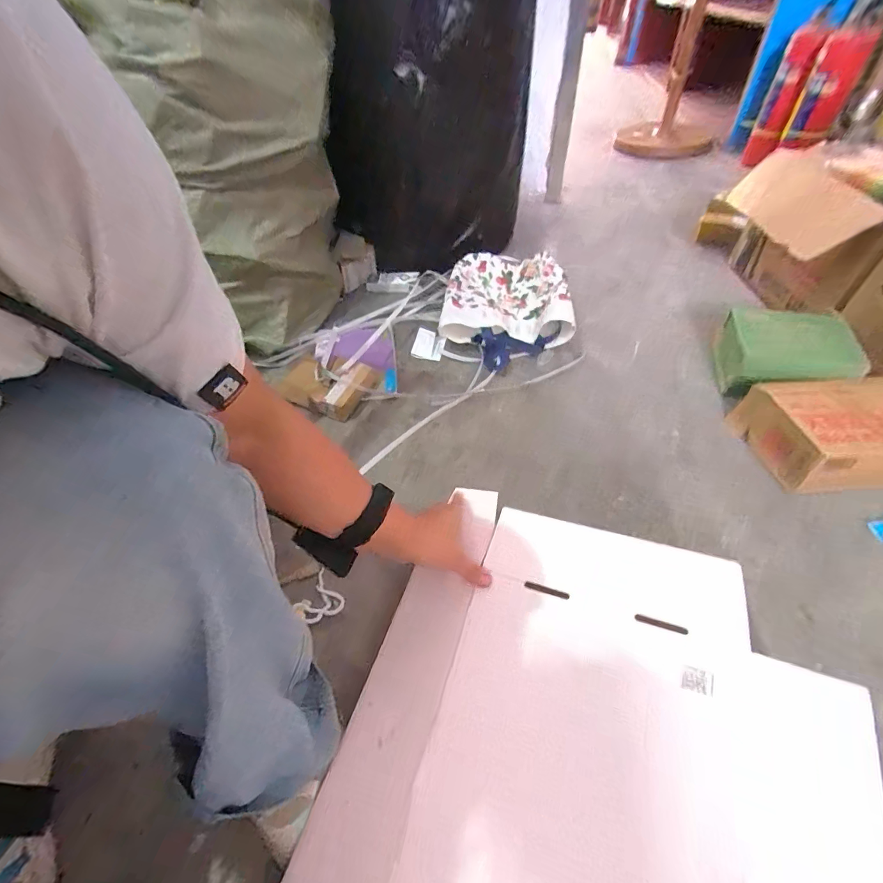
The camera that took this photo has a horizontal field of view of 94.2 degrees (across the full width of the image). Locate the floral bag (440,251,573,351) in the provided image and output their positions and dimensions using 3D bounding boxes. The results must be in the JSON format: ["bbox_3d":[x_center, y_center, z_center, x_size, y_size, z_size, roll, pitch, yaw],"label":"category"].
[{"bbox_3d":[0.158,-0.349,0.993,0.289,0.085,0.314,5,50,8],"label":"floral bag"}]

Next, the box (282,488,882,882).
[{"bbox_3d":[0.121,0.329,0.374,0.410,0.112,0.516,14,51,15],"label":"box"}]

